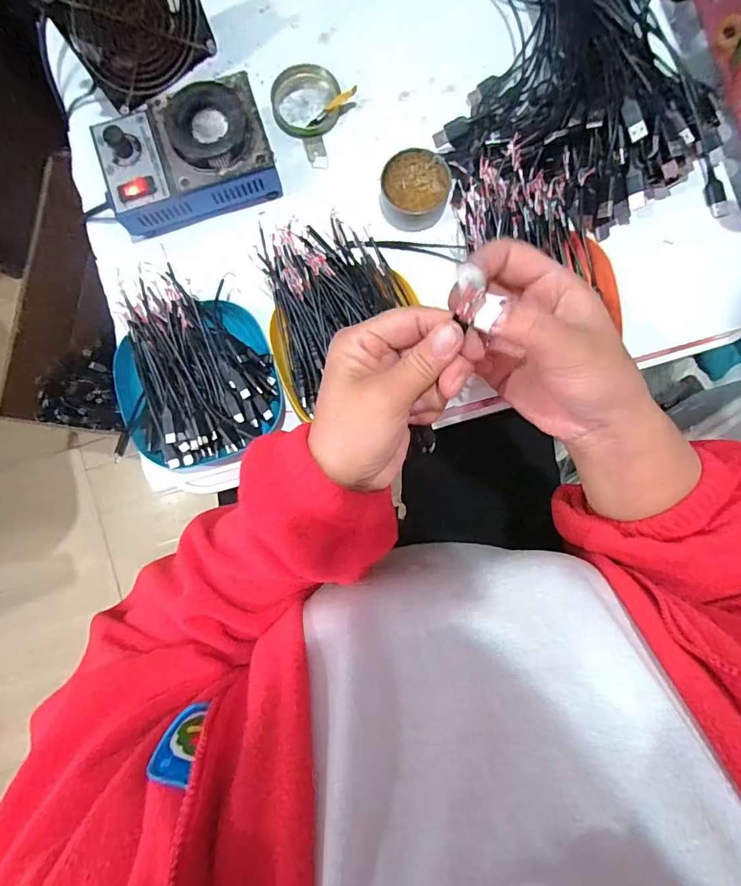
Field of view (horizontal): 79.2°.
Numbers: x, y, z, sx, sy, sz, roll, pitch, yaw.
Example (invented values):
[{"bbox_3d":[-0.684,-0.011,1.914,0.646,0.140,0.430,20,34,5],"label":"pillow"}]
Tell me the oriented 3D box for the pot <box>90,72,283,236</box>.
[{"bbox_3d":[-0.166,-0.258,0.408,0.146,0.063,0.091,-18,87,0],"label":"pot"}]

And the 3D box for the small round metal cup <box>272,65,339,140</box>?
[{"bbox_3d":[-0.063,-0.329,0.431,0.061,0.014,0.063,0,87,1],"label":"small round metal cup"}]

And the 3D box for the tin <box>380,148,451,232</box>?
[{"bbox_3d":[0.041,-0.235,0.421,0.061,0.025,0.065,0,87,1],"label":"tin"}]

